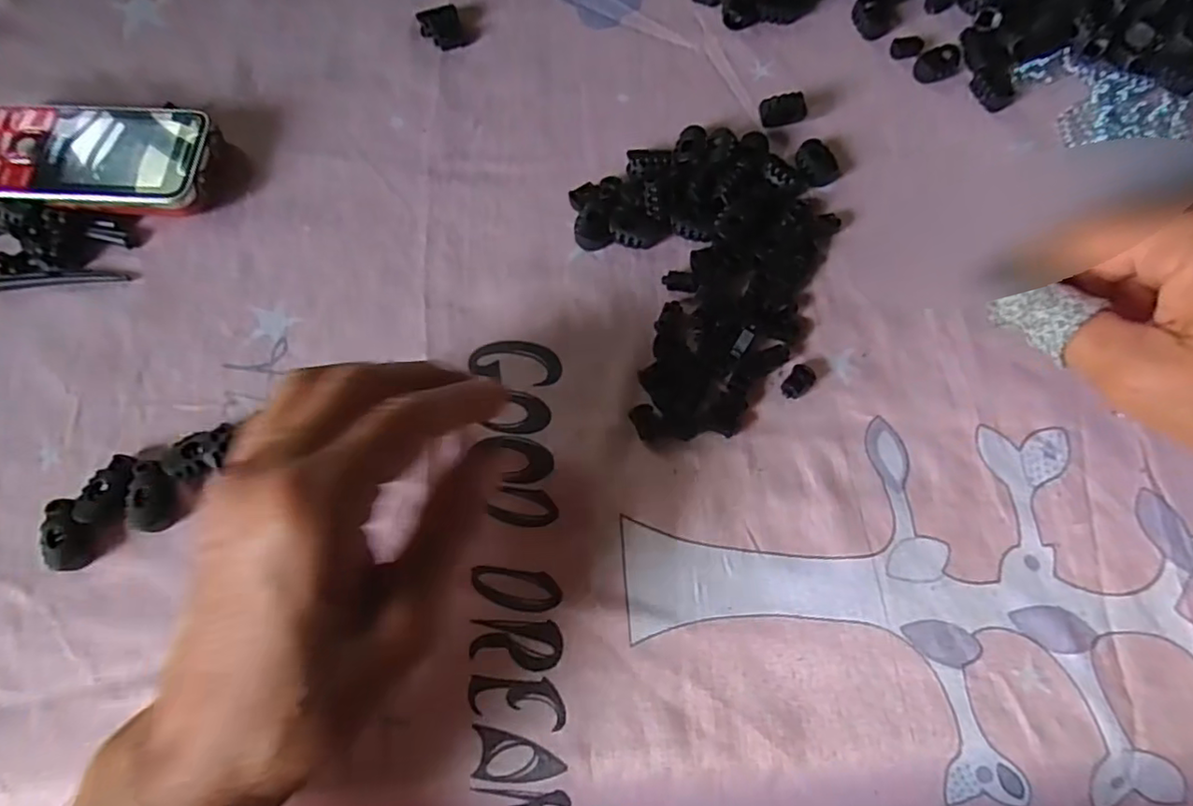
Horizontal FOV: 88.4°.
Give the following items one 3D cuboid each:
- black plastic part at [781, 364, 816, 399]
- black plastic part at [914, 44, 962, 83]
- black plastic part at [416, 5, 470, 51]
[{"bbox_3d":[0.087,-0.009,0.264,0.016,0.007,0.010,-44,77,-12],"label":"black plastic part"},{"bbox_3d":[0.177,-0.177,0.318,0.024,0.007,0.016,-28,74,-8],"label":"black plastic part"},{"bbox_3d":[-0.082,-0.201,0.329,0.021,0.009,0.020,-23,74,-6],"label":"black plastic part"}]

